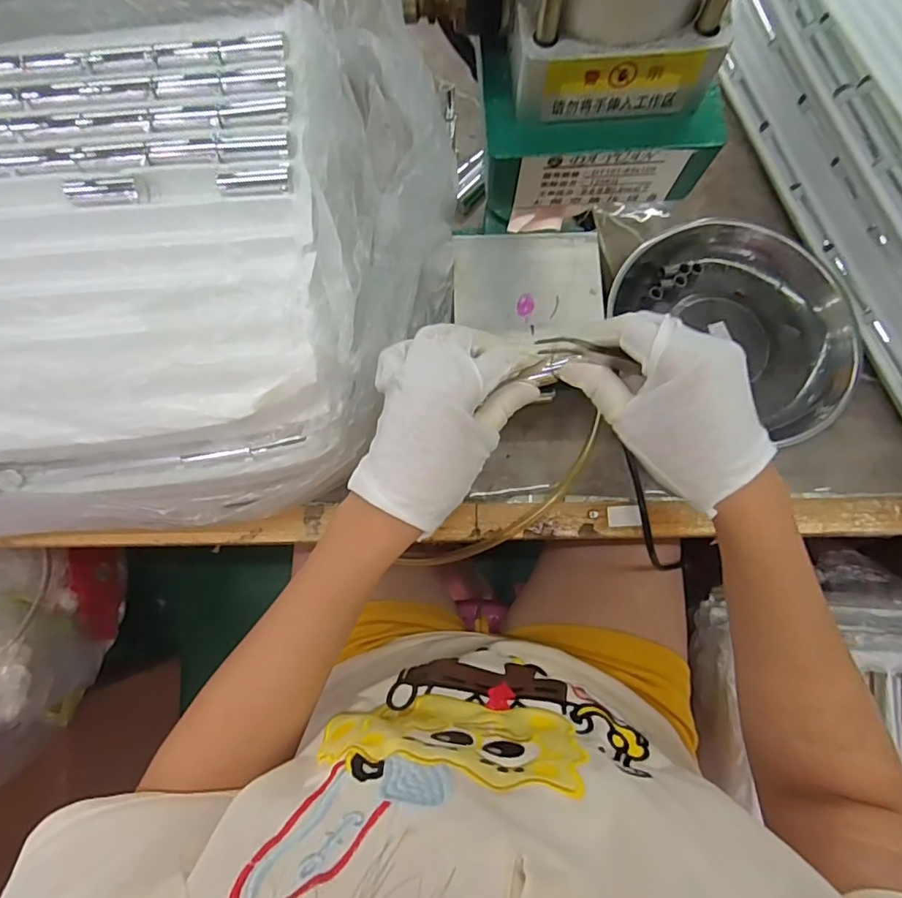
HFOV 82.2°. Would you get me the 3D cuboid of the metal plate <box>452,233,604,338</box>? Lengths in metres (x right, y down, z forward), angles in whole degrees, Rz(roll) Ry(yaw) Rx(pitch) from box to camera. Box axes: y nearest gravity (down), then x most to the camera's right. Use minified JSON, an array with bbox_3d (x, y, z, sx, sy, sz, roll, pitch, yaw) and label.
[{"bbox_3d":[0.064,-0.135,0.424,0.120,0.005,0.088,-1,80,0],"label":"metal plate"}]

